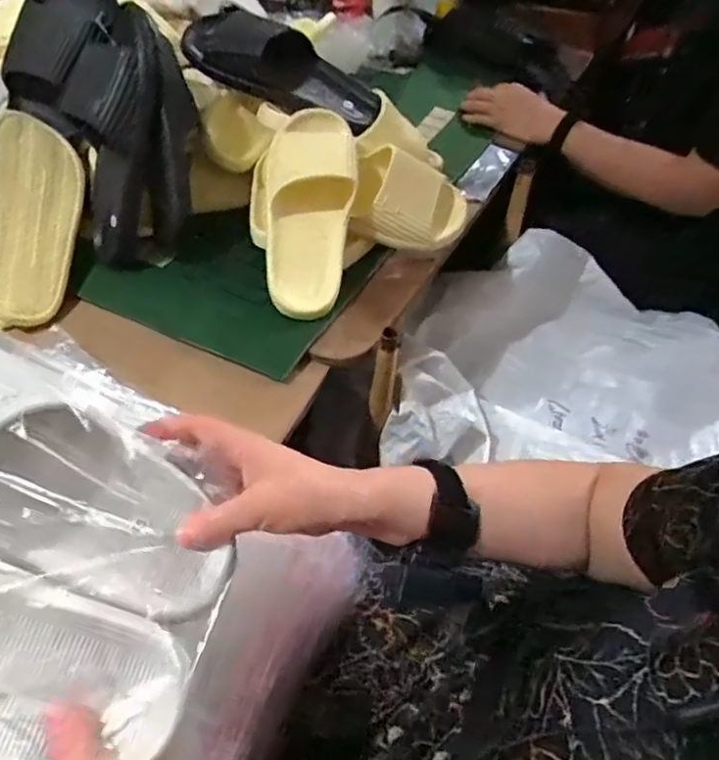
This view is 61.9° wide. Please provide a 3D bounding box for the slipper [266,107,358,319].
[{"bbox_3d":[-0.056,-0.196,0.674,0.090,0.058,0.250,3,80,6],"label":"slipper"}]

